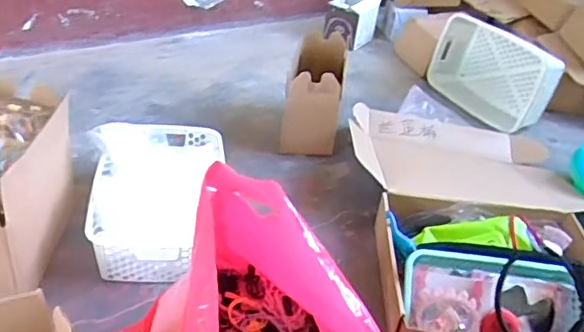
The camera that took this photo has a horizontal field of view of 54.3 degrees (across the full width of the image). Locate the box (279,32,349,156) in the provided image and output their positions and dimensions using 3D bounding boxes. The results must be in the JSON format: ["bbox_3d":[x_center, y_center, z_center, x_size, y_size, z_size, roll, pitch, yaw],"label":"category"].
[{"bbox_3d":[0.044,-0.151,1.191,0.108,0.175,0.215,7,36,-1],"label":"box"}]

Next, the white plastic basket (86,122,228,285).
[{"bbox_3d":[-0.209,0.053,0.916,0.193,0.099,0.289,-1,37,-11],"label":"white plastic basket"}]

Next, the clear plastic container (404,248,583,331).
[{"bbox_3d":[0.285,0.184,0.803,0.257,0.067,0.129,10,56,-5],"label":"clear plastic container"}]

